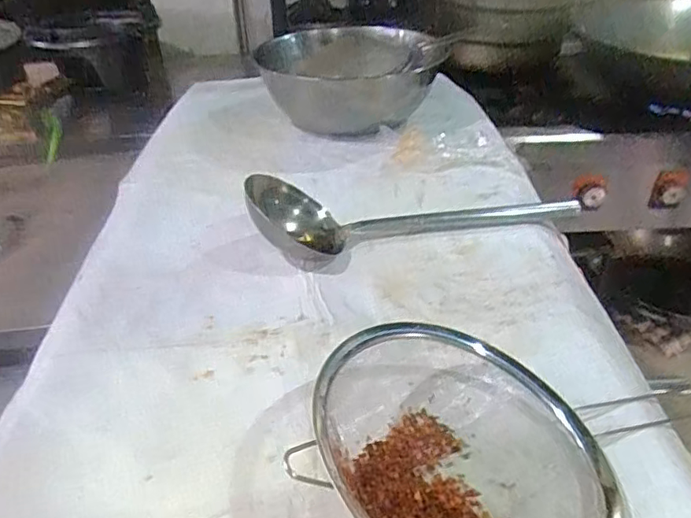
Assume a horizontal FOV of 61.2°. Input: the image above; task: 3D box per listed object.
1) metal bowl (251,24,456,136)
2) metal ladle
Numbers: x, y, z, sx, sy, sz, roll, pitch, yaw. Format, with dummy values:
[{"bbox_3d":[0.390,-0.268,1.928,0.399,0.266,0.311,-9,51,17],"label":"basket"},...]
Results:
[{"bbox_3d":[0.011,-0.313,1.029,0.299,0.117,0.311,-10,33,-10],"label":"metal bowl"},{"bbox_3d":[0.086,-0.073,0.700,0.404,0.077,0.084,-12,34,-13],"label":"metal ladle"}]

